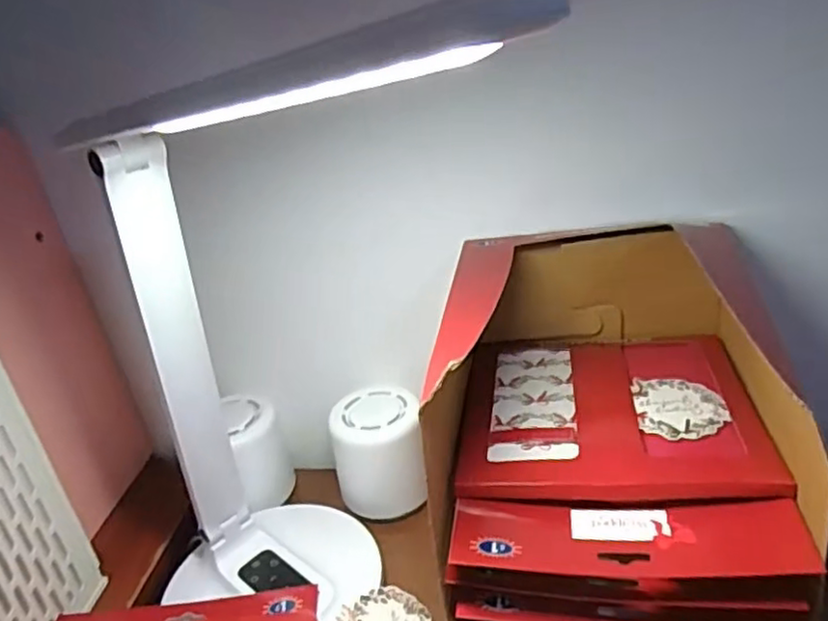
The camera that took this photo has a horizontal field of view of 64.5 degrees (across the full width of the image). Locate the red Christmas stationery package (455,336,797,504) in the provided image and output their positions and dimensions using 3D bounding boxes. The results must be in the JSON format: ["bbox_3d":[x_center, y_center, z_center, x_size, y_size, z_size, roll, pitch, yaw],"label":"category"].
[{"bbox_3d":[0.134,0.064,0.468,0.190,0.029,0.177,2,31,9],"label":"red Christmas stationery package"}]

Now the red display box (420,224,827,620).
[{"bbox_3d":[0.133,0.096,0.465,0.208,0.195,0.260,0,31,10],"label":"red display box"}]

